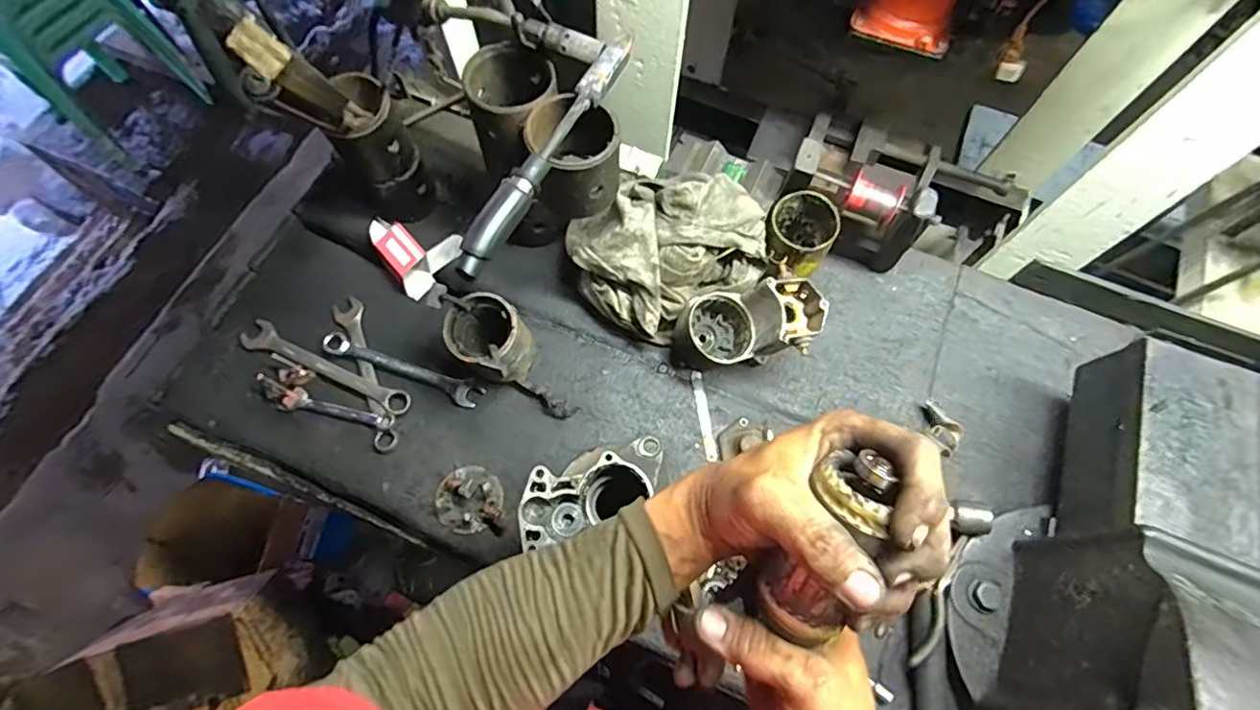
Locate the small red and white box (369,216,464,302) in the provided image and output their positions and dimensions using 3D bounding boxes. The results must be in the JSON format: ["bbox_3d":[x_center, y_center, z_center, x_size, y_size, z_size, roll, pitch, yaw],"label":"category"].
[{"bbox_3d":[-0.273,-0.138,0.707,0.089,0.041,0.106,-42,75,-16],"label":"small red and white box"}]

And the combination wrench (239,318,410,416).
[{"bbox_3d":[-0.361,0.018,0.663,0.225,0.019,0.036,25,69,8],"label":"combination wrench"}]

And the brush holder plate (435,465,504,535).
[{"bbox_3d":[-0.174,0.155,0.603,0.068,0.026,0.071,1,68,-1],"label":"brush holder plate"}]

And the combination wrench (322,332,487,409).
[{"bbox_3d":[-0.273,0.015,0.669,0.203,0.014,0.033,20,69,7],"label":"combination wrench"}]

